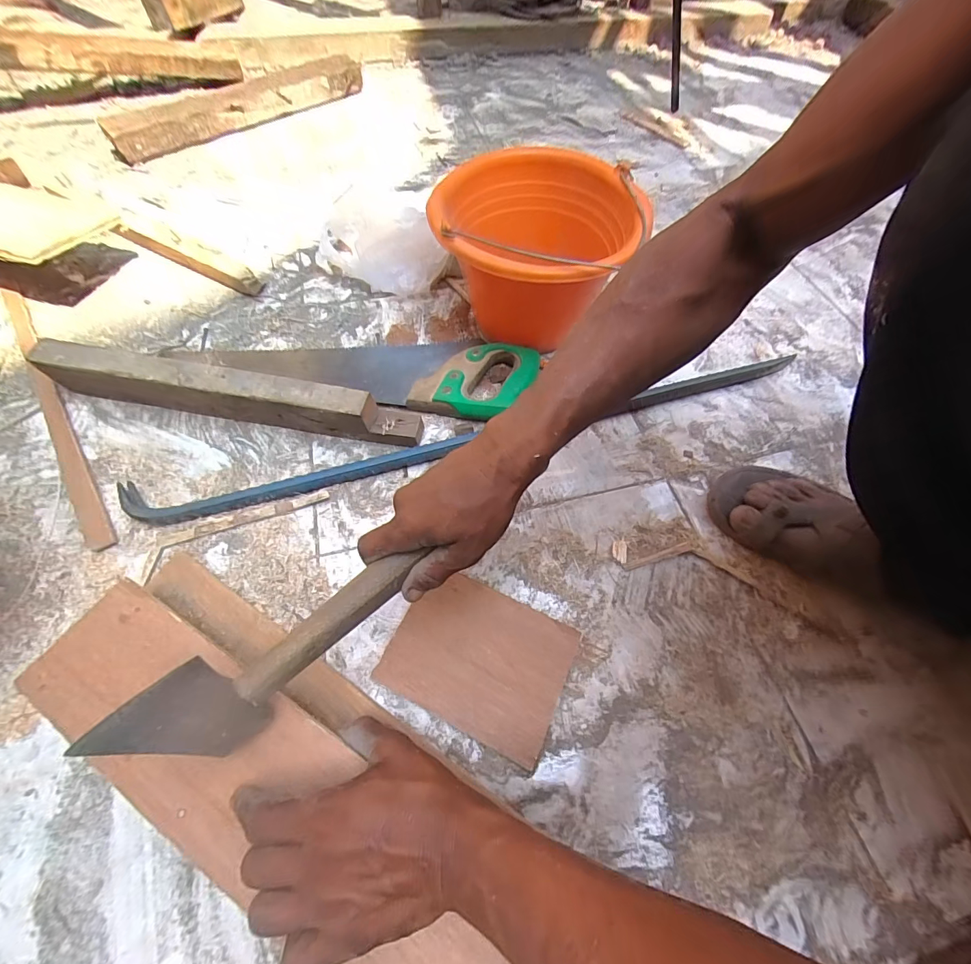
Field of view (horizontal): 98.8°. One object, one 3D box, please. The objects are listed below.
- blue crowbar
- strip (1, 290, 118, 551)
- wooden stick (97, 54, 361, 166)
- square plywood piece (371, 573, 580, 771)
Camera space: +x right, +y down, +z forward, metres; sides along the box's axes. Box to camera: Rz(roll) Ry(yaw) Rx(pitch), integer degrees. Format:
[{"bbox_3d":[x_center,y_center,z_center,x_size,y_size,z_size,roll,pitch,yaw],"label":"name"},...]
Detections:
[{"bbox_3d":[-0.001,-0.060,0.504,0.787,0.030,0.053,-13,61,-9],"label":"blue crowbar"},{"bbox_3d":[-0.546,-0.104,0.524,0.026,0.013,0.493,-33,66,-19],"label":"strip"},{"bbox_3d":[-0.528,-0.834,0.922,0.558,0.071,0.057,-38,68,-21],"label":"wooden stick"},{"bbox_3d":[-0.005,0.160,0.385,0.155,0.016,0.119,23,62,11],"label":"square plywood piece"}]

